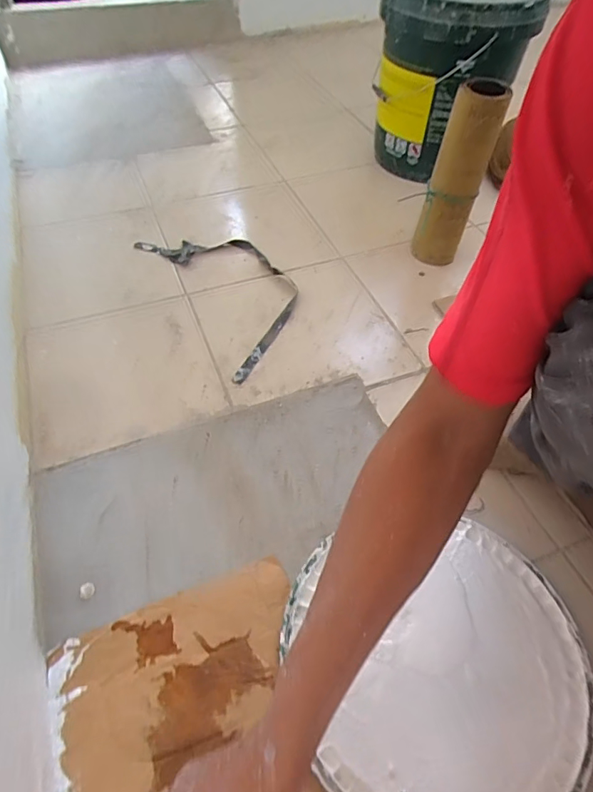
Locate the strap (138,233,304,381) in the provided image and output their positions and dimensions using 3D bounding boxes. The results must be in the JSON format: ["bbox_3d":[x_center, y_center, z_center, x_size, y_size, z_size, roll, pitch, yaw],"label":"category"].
[{"bbox_3d":[-0.116,-0.196,0.835,0.188,0.017,0.397,-24,55,-20],"label":"strap"}]

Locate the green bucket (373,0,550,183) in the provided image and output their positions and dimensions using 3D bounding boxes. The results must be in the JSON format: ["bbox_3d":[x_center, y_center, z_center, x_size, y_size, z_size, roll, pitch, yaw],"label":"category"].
[{"bbox_3d":[0.296,-0.636,0.974,0.281,0.334,0.275,18,58,10],"label":"green bucket"}]

